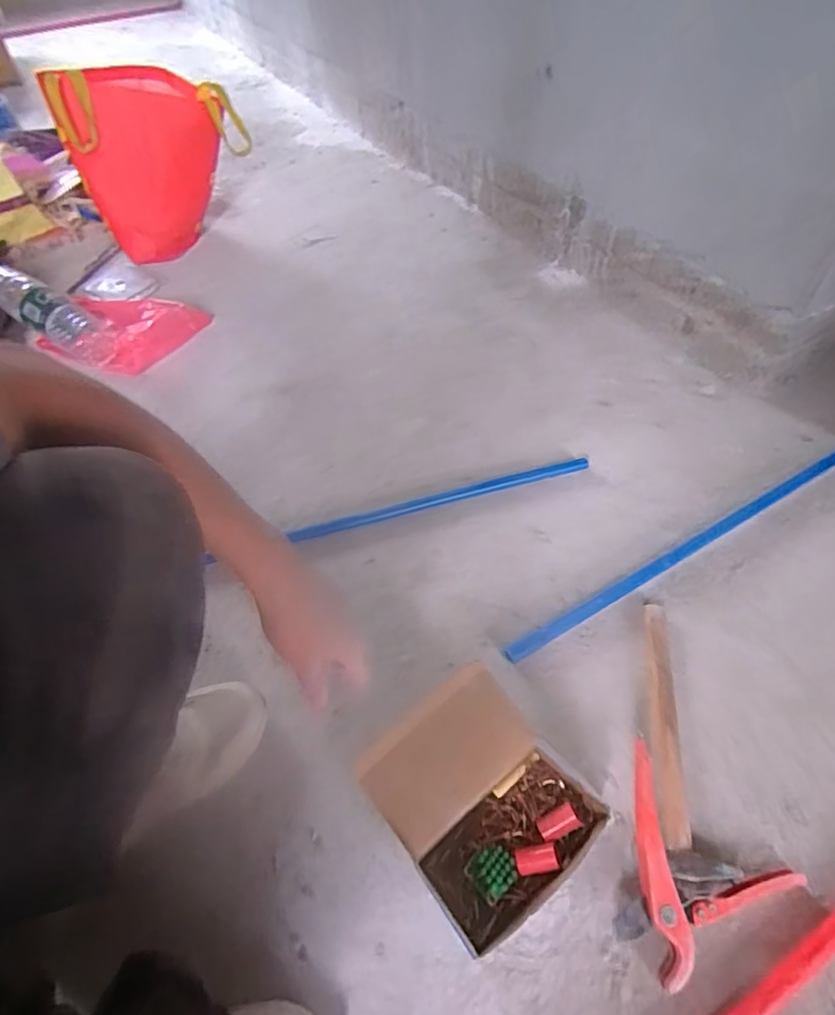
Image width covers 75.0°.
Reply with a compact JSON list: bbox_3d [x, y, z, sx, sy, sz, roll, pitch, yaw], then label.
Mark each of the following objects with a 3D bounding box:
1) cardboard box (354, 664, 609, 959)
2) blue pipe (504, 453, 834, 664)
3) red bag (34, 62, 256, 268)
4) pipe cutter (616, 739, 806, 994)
[{"bbox_3d":[0.068,0.311,0.583,0.188,0.092,0.203,-33,59,-19],"label":"cardboard box"},{"bbox_3d":[0.648,-0.067,0.872,1.219,0.023,0.027,-26,57,-15],"label":"blue pipe"},{"bbox_3d":[-0.621,-0.857,1.338,0.394,0.338,0.217,-32,58,-19],"label":"red bag"},{"bbox_3d":[0.263,0.369,0.539,0.182,0.062,0.159,32,61,23],"label":"pipe cutter"}]

